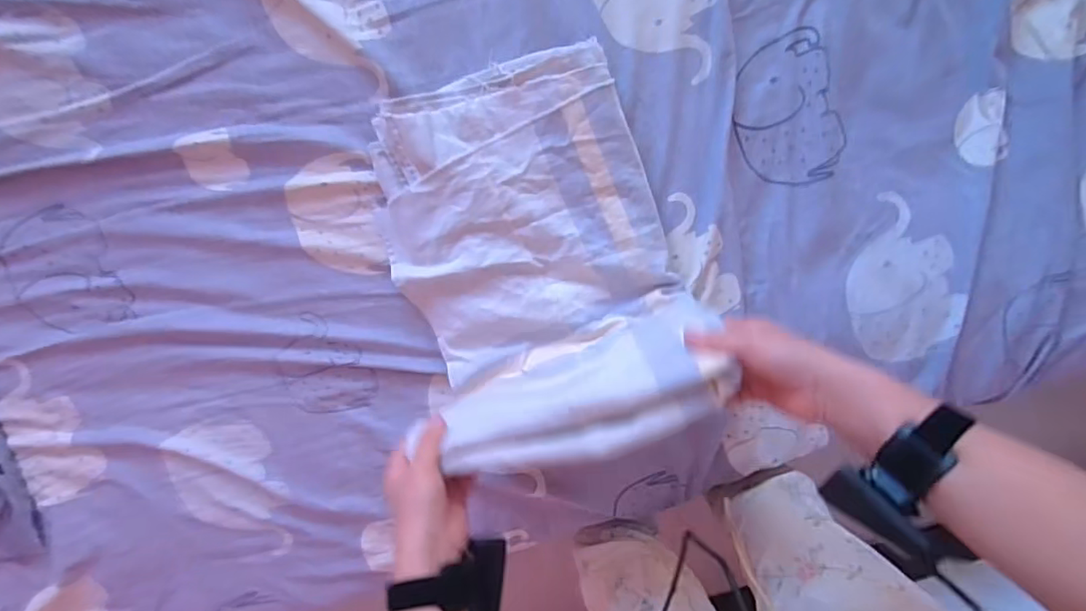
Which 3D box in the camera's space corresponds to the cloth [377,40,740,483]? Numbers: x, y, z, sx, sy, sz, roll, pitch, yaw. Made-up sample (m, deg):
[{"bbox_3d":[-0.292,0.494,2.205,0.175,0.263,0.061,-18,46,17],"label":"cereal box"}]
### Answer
[{"bbox_3d":[-0.022,-0.066,0.566,0.300,0.246,0.368,-21,98,3],"label":"cloth"}]

